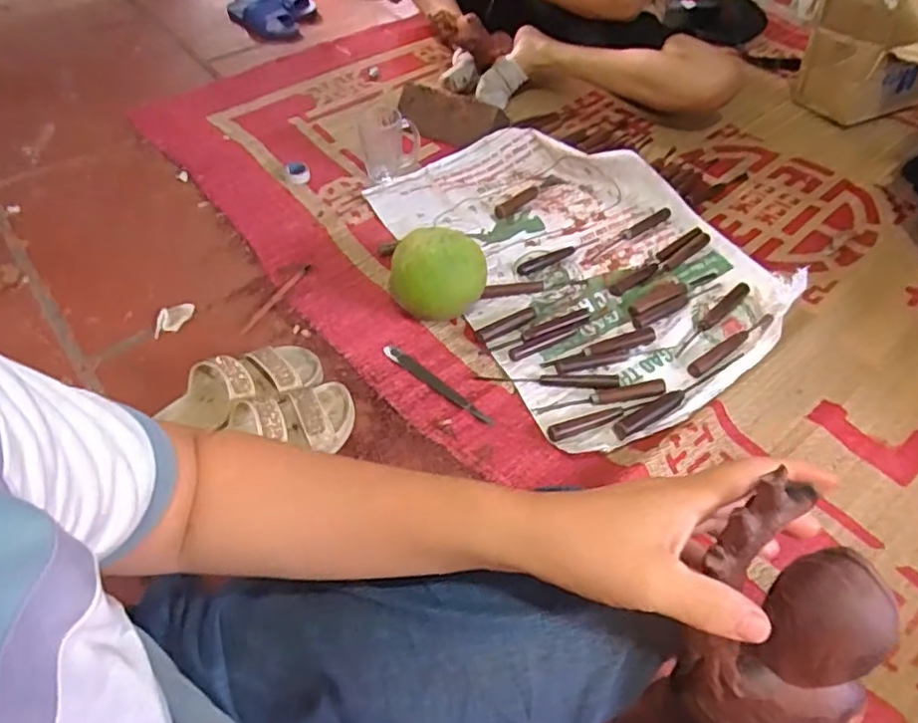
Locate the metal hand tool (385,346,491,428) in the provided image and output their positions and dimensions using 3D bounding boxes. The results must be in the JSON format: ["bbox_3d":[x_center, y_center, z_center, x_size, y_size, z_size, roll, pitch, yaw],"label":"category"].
[{"bbox_3d":[-0.030,0.029,0.864,0.193,0.011,0.018,31,58,23],"label":"metal hand tool"}]

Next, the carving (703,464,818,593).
[{"bbox_3d":[0.135,0.077,0.284,0.056,0.015,0.021,-49,61,4],"label":"carving"}]

